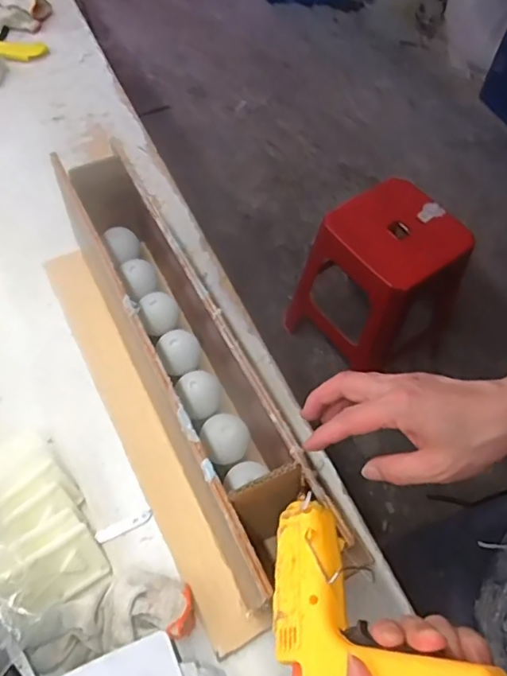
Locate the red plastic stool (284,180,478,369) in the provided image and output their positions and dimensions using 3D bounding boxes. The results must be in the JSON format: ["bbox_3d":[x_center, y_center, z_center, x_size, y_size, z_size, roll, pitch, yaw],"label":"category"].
[{"bbox_3d":[0.323,-0.127,1.441,0.278,0.465,0.276,-28,64,-19],"label":"red plastic stool"}]

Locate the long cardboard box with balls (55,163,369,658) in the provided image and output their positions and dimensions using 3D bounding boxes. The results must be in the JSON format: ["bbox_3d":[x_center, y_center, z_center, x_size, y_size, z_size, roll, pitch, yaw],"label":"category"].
[{"bbox_3d":[-0.088,0.037,0.574,0.139,0.172,0.495,-23,62,-16],"label":"long cardboard box with balls"}]

